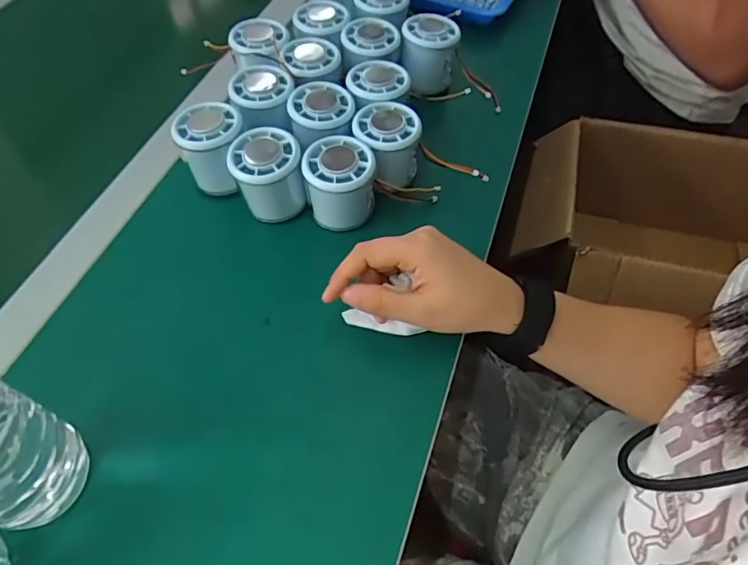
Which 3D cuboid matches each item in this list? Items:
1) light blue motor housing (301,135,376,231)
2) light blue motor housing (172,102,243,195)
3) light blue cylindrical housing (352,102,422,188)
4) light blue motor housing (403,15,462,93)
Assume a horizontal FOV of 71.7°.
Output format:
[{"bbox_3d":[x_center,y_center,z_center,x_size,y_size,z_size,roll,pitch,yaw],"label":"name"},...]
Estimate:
[{"bbox_3d":[-0.028,-0.082,0.427,0.055,0.054,0.054,1,55,-3],"label":"light blue motor housing"},{"bbox_3d":[-0.139,-0.112,0.455,0.053,0.069,0.059,-8,56,-9],"label":"light blue motor housing"},{"bbox_3d":[0.009,-0.120,0.452,0.053,0.051,0.053,2,55,-2],"label":"light blue cylindrical housing"},{"bbox_3d":[0.055,-0.233,0.530,0.054,0.059,0.065,5,55,0],"label":"light blue motor housing"}]

